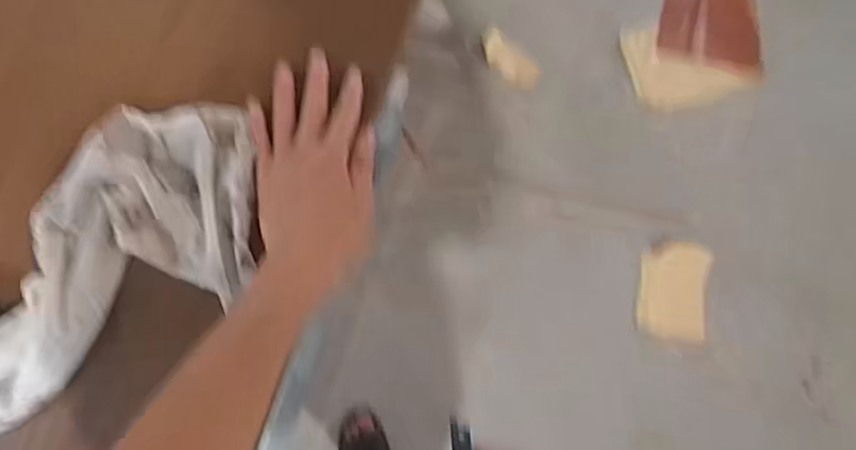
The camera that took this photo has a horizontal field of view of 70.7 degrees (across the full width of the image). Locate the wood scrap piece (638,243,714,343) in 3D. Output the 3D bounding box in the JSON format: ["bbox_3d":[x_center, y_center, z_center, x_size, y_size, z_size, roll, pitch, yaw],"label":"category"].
[{"bbox_3d":[0.579,0.160,1.423,0.149,0.029,0.247,2,110,17],"label":"wood scrap piece"}]

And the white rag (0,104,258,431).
[{"bbox_3d":[-0.278,0.044,0.487,0.350,0.028,0.162,-42,88,-10],"label":"white rag"}]

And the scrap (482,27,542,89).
[{"bbox_3d":[0.196,-0.395,1.460,0.167,0.012,0.073,39,98,-11],"label":"scrap"}]

